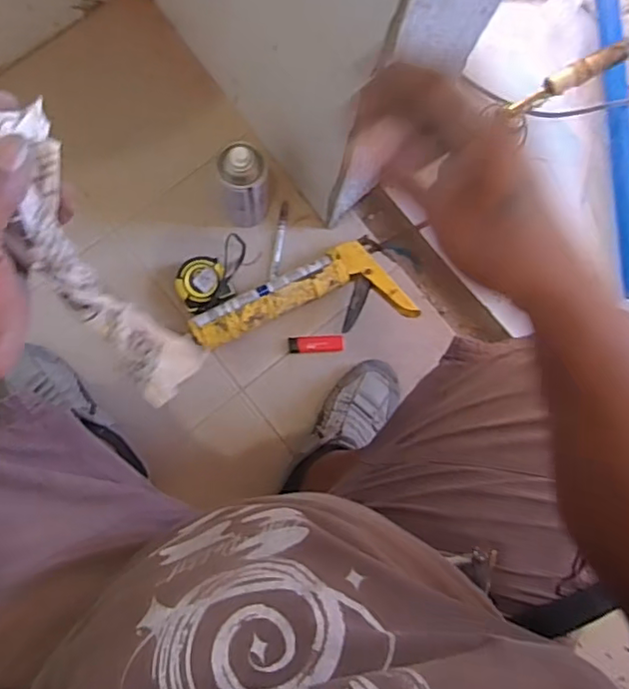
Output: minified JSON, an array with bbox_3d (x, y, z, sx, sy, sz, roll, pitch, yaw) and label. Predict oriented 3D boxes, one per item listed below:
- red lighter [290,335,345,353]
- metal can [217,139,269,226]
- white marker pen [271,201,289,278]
[{"bbox_3d":[0.003,0.000,0.862,0.079,0.010,0.024,-2,84,8],"label":"red lighter"},{"bbox_3d":[-0.092,-0.208,0.789,0.058,0.174,0.056,0,84,-4],"label":"metal can"},{"bbox_3d":[-0.052,-0.155,0.876,0.013,0.012,0.115,9,83,-3],"label":"white marker pen"}]

